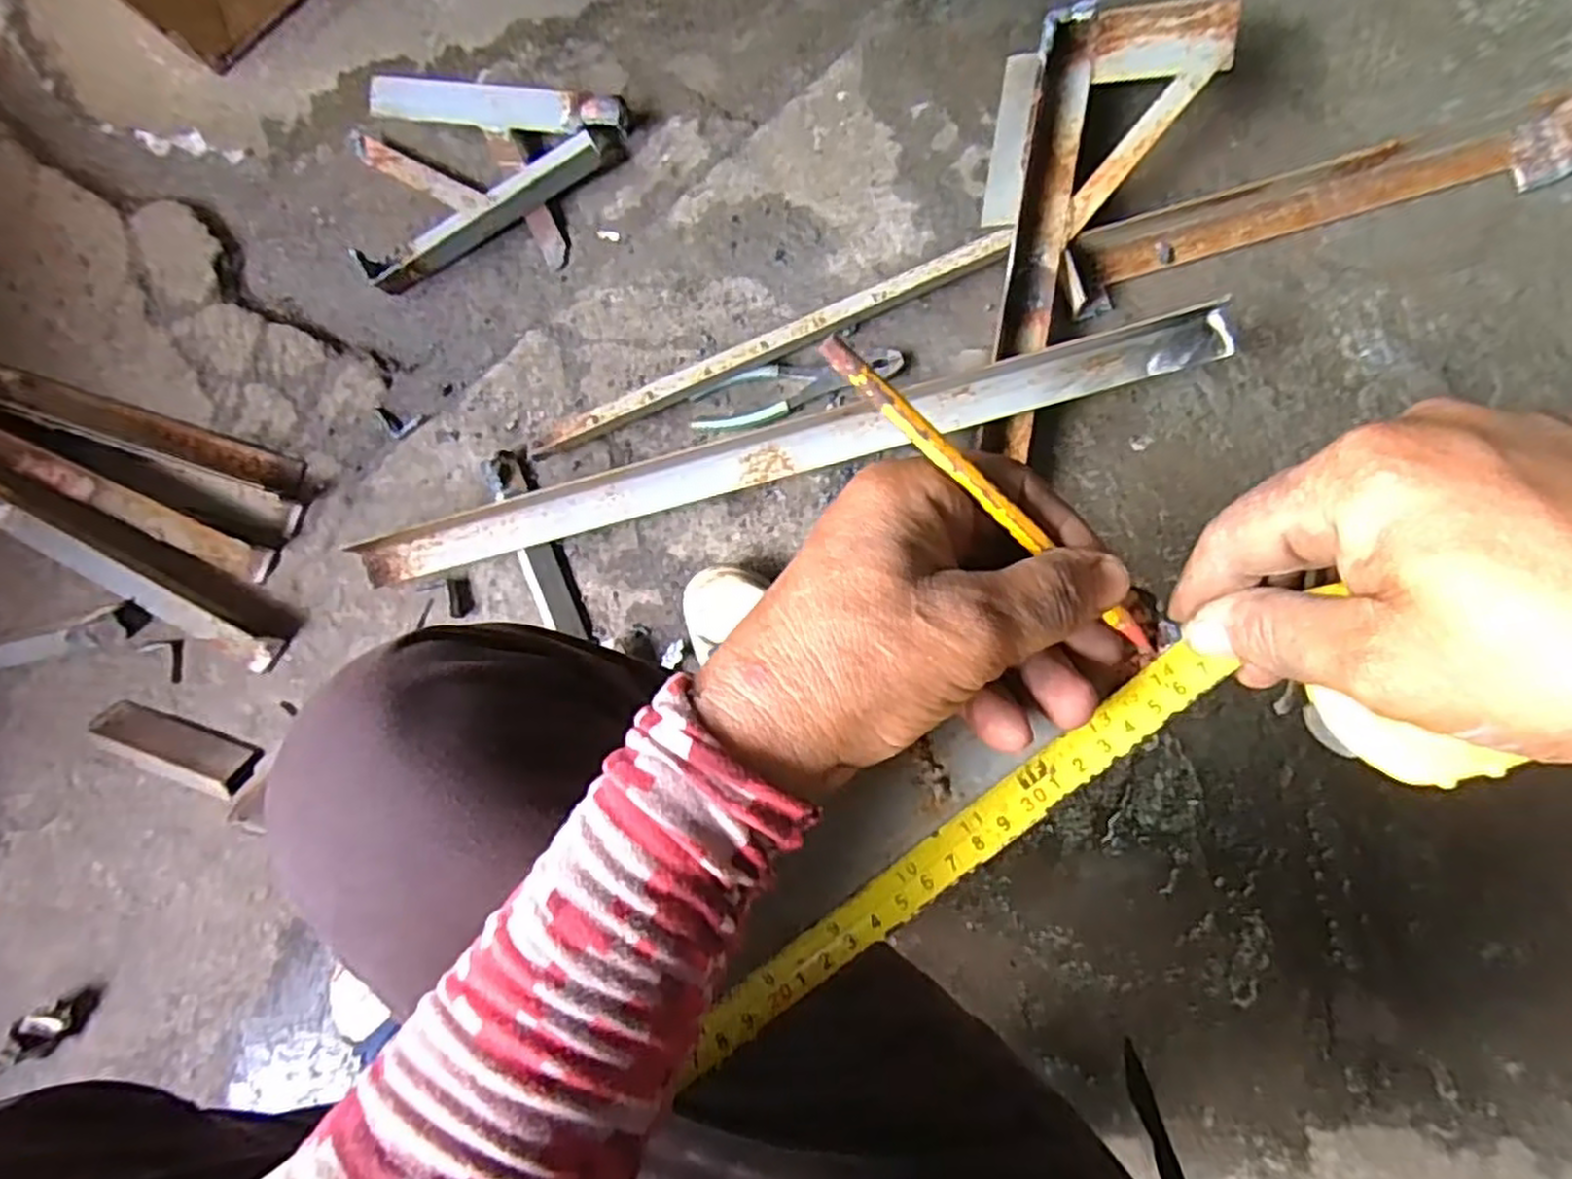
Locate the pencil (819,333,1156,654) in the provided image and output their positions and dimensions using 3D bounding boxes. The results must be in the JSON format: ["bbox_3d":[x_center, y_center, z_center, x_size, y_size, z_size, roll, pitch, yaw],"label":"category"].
[{"bbox_3d":[0.064,-0.025,0.232,0.141,0.004,0.008,39,87,-15],"label":"pencil"}]

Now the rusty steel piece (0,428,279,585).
[{"bbox_3d":[-0.637,-0.085,0.740,0.314,0.029,0.034,23,85,5],"label":"rusty steel piece"}]

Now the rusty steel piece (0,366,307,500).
[{"bbox_3d":[-0.641,-0.161,0.753,0.357,0.023,0.040,18,85,5],"label":"rusty steel piece"}]

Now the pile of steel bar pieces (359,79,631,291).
[{"bbox_3d":[-0.303,-0.393,0.764,0.267,0.042,0.211,7,84,4],"label":"pile of steel bar pieces"}]

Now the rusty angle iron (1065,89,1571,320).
[{"bbox_3d":[0.491,-0.352,0.708,0.483,0.032,0.075,-16,83,1],"label":"rusty angle iron"}]

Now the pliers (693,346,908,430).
[{"bbox_3d":[0.009,-0.188,0.723,0.198,0.016,0.052,-12,83,2],"label":"pliers"}]

